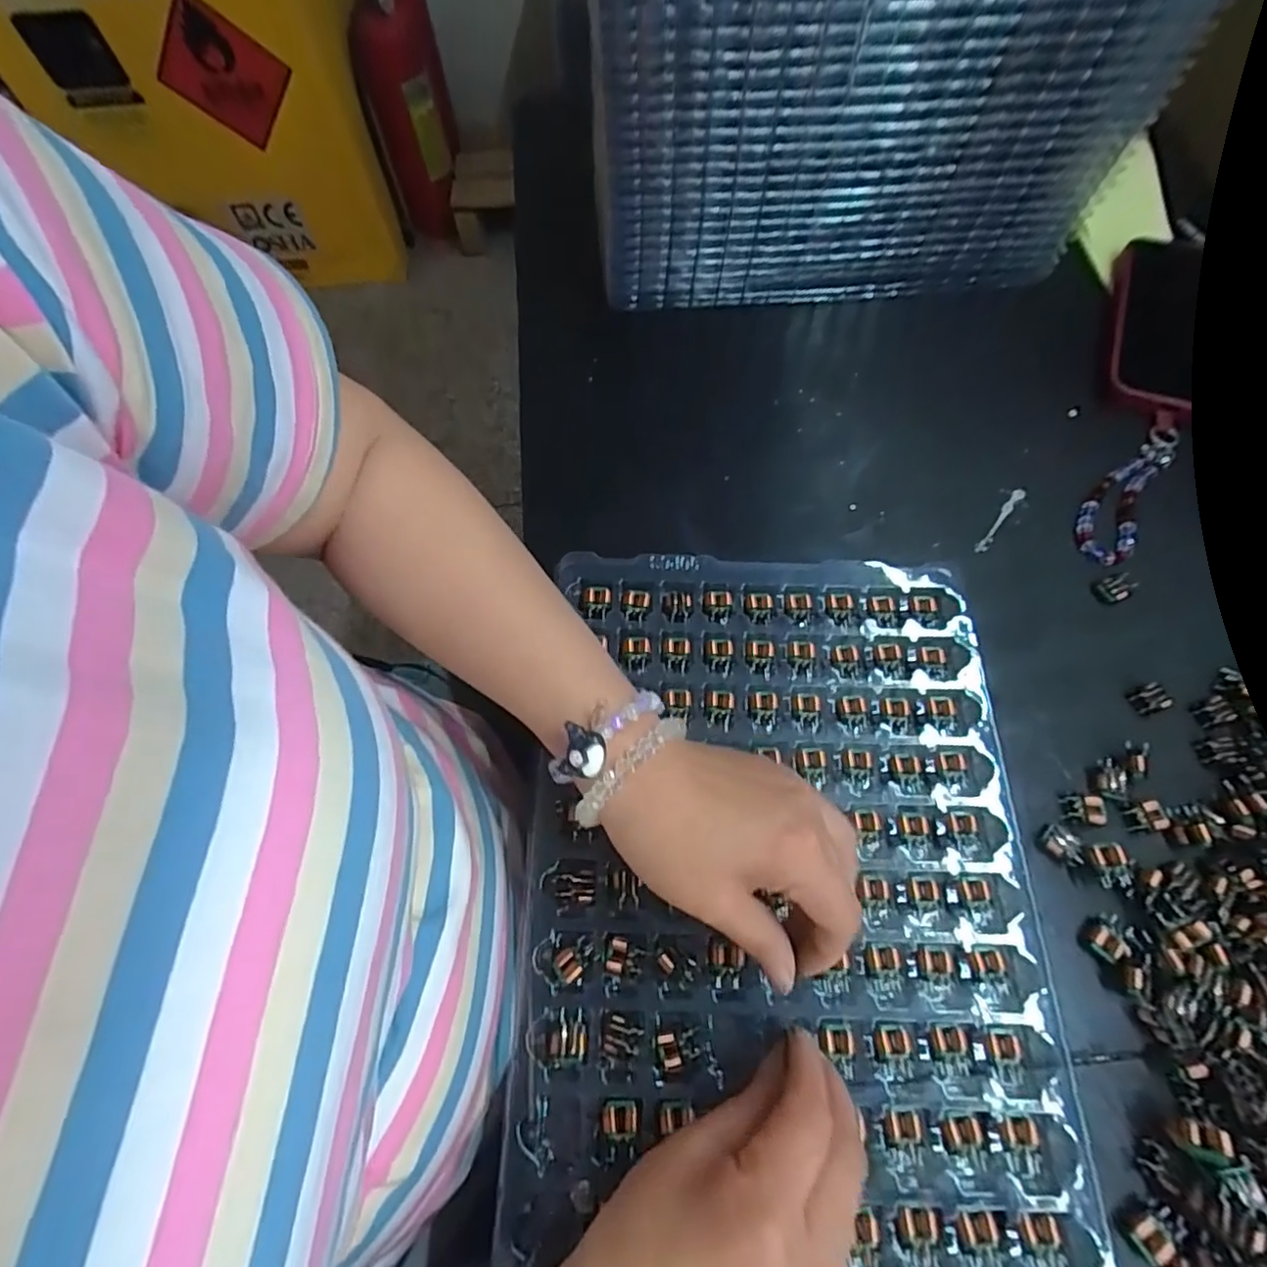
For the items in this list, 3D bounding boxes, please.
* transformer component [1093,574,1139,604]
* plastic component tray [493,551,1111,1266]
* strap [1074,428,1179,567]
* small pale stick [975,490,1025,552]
[{"bbox_3d":[0.289,-0.027,0.365,0.023,0.005,0.015,-25,68,-11],"label":"transformer component"},{"bbox_3d":[0.068,0.110,0.296,0.234,0.017,0.329,2,66,0],"label":"plastic component tray"},{"bbox_3d":[0.319,-0.094,0.394,0.034,0.005,0.125,36,70,14],"label":"strap"},{"bbox_3d":[0.234,-0.072,0.389,0.007,0.004,0.059,37,70,15],"label":"small pale stick"}]

